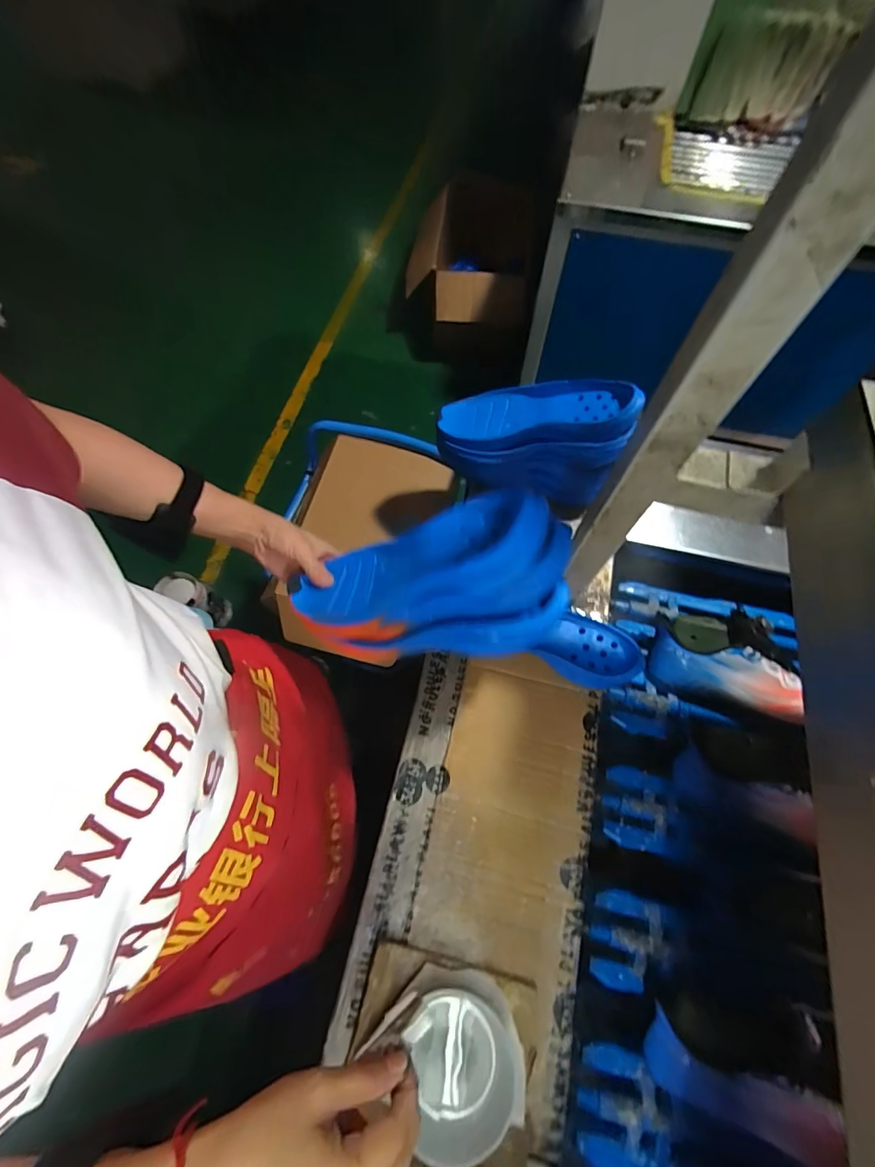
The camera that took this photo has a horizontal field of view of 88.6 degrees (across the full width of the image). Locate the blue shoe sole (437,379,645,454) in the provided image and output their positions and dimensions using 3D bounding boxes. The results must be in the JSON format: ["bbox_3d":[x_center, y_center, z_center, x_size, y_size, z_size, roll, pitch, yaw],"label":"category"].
[{"bbox_3d":[0.139,-0.241,0.644,0.283,0.040,0.108,6,63,28],"label":"blue shoe sole"}]

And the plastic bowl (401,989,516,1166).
[{"bbox_3d":[0.021,0.437,0.408,0.092,0.056,0.096,-8,65,-3],"label":"plastic bowl"}]

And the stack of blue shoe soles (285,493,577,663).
[{"bbox_3d":[-0.003,0.007,0.454,0.269,0.130,0.100,-23,43,25],"label":"stack of blue shoe soles"}]

